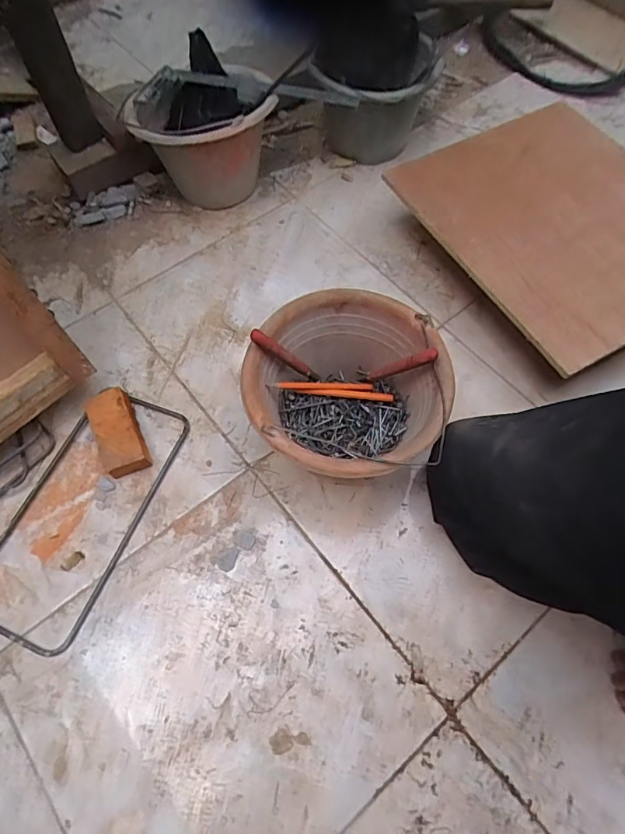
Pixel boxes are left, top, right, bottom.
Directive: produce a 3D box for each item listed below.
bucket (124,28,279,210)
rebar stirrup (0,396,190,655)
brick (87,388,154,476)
[{"bbox_3d":[-0.183,-0.519,0.895,0.208,0.190,0.221,9,64,3],"label":"bucket"},{"bbox_3d":[-0.321,0.128,0.684,0.171,0.011,0.356,18,65,8],"label":"rebar stirrup"},{"bbox_3d":[-0.284,0.021,0.708,0.062,0.047,0.126,-23,67,-12],"label":"brick"}]

